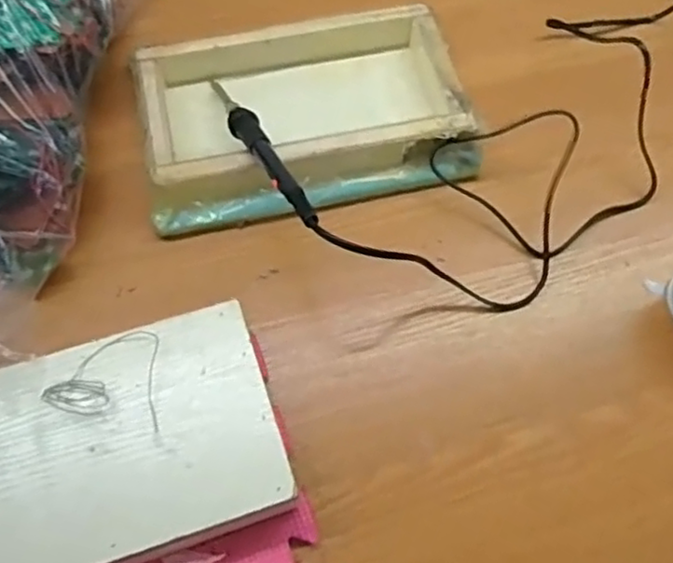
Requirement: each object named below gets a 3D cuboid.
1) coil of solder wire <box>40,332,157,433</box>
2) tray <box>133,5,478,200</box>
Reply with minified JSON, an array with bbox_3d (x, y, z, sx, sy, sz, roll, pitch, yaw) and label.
[{"bbox_3d":[-0.137,0.056,0.415,0.070,0.007,0.057,13,67,5],"label":"coil of solder wire"},{"bbox_3d":[-0.028,-0.147,0.541,0.246,0.039,0.142,-13,67,-7],"label":"tray"}]

